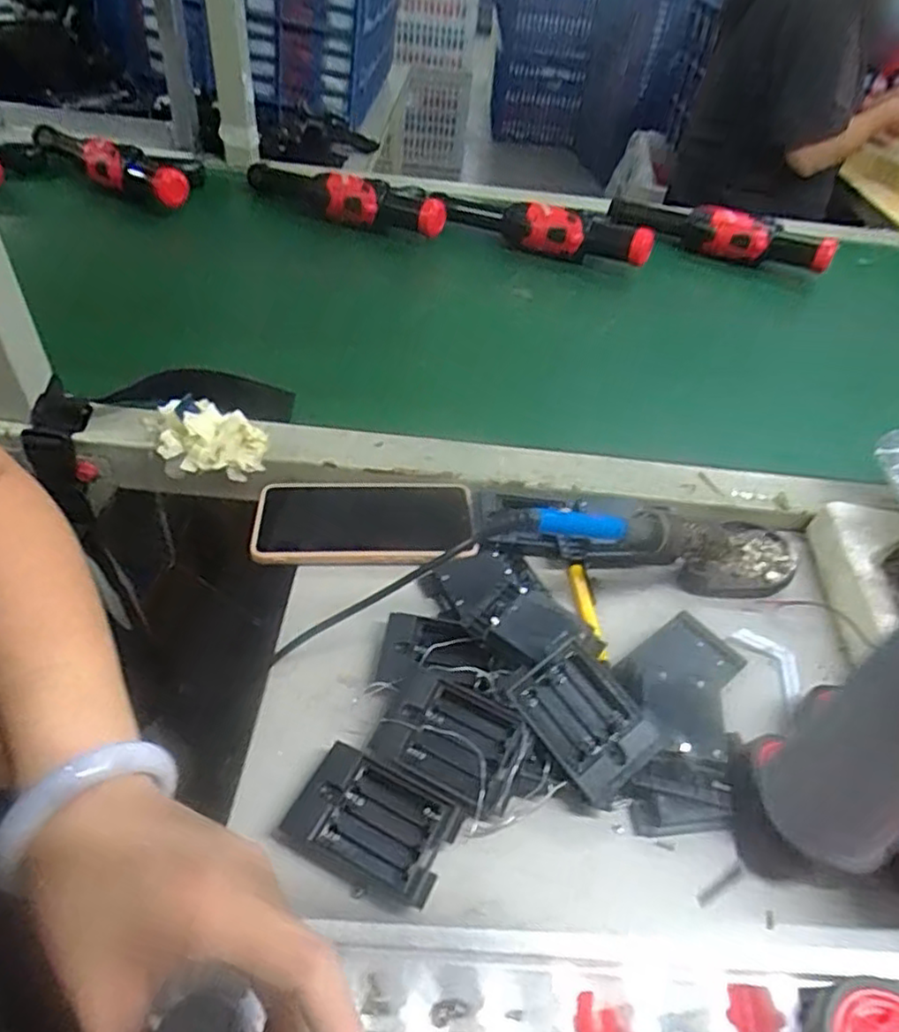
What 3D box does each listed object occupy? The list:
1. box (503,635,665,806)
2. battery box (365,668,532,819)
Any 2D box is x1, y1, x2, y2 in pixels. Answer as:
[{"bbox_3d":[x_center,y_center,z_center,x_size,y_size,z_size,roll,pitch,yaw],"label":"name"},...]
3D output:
[{"bbox_3d":[0.077,0.114,0.375,0.058,0.018,0.076,-40,64,-16],"label":"box"},{"bbox_3d":[0.003,0.127,0.375,0.079,0.016,0.059,23,48,15],"label":"battery box"}]

